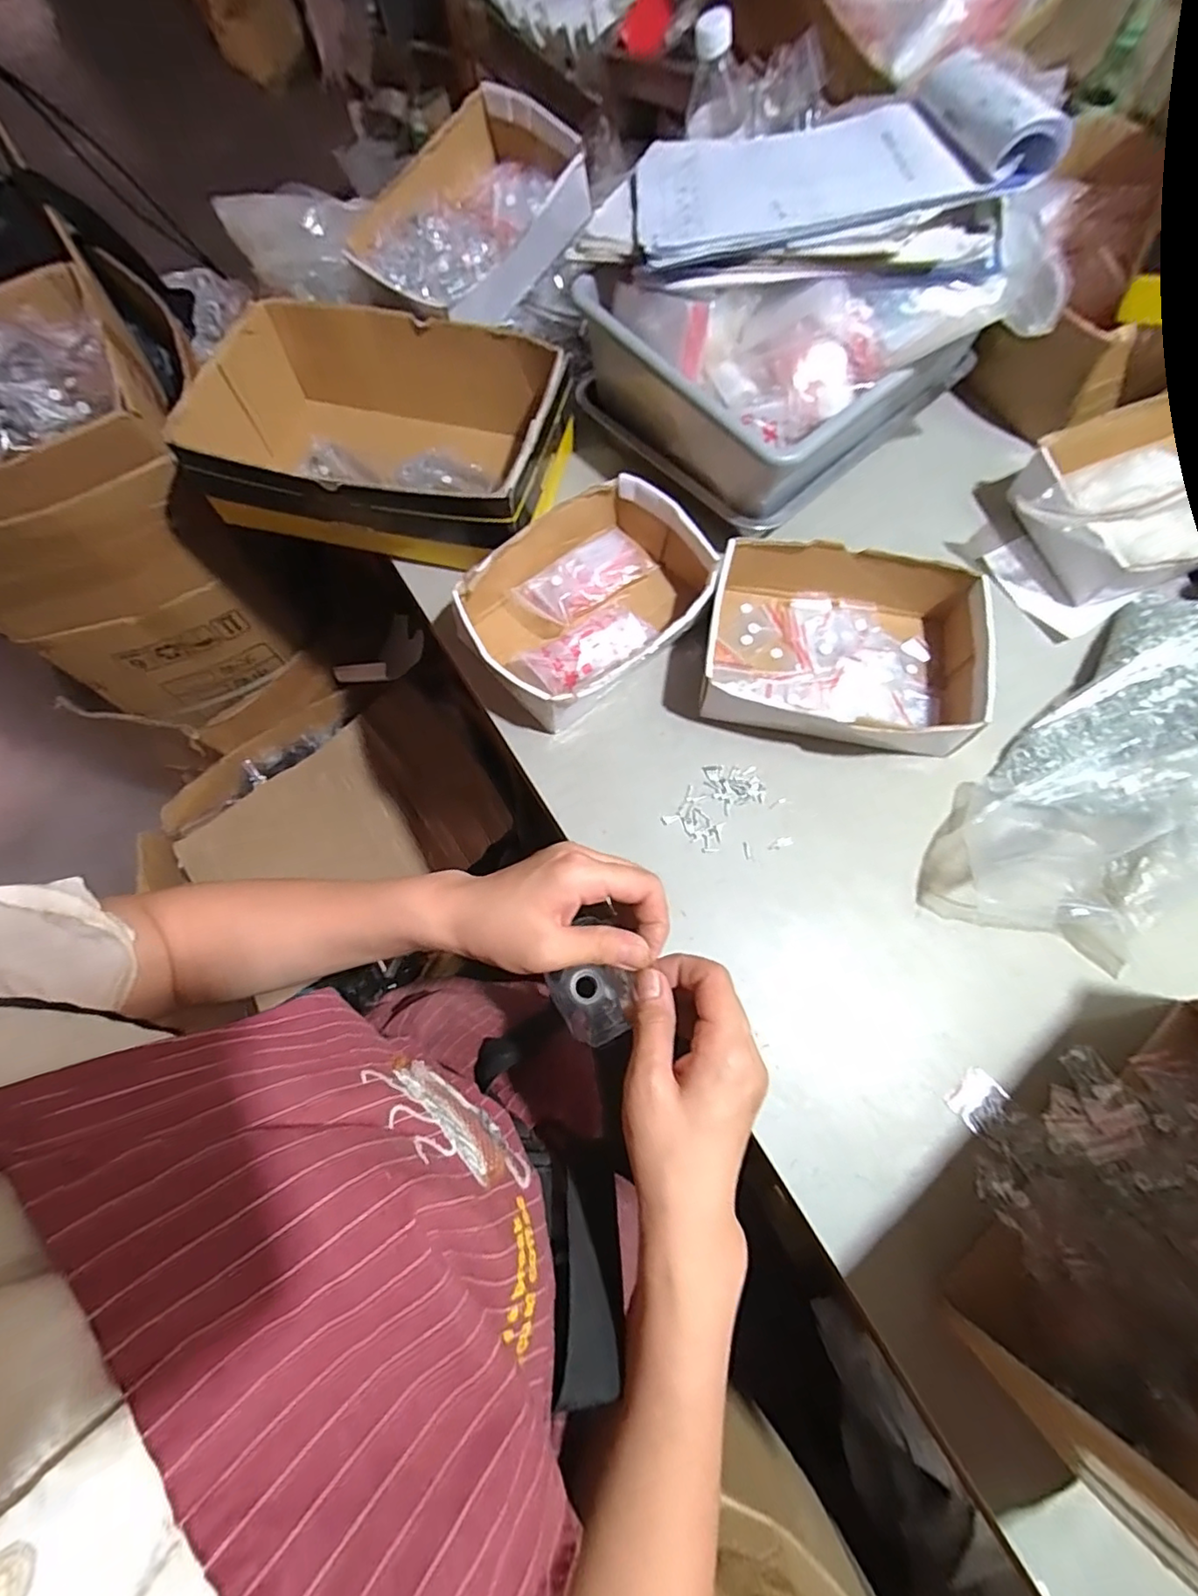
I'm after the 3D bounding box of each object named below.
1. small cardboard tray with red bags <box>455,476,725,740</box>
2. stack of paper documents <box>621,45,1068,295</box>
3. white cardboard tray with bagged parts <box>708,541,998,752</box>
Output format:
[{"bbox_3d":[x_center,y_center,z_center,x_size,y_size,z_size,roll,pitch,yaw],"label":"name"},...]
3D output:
[{"bbox_3d":[-0.007,-0.190,0.577,0.241,0.064,0.173,-39,74,-12],"label":"small cardboard tray with red bags"},{"bbox_3d":[0.197,-0.567,0.525,0.327,0.086,0.265,5,70,3],"label":"stack of paper documents"},{"bbox_3d":[0.224,-0.138,0.555,0.239,0.062,0.188,10,70,5],"label":"white cardboard tray with bagged parts"}]

